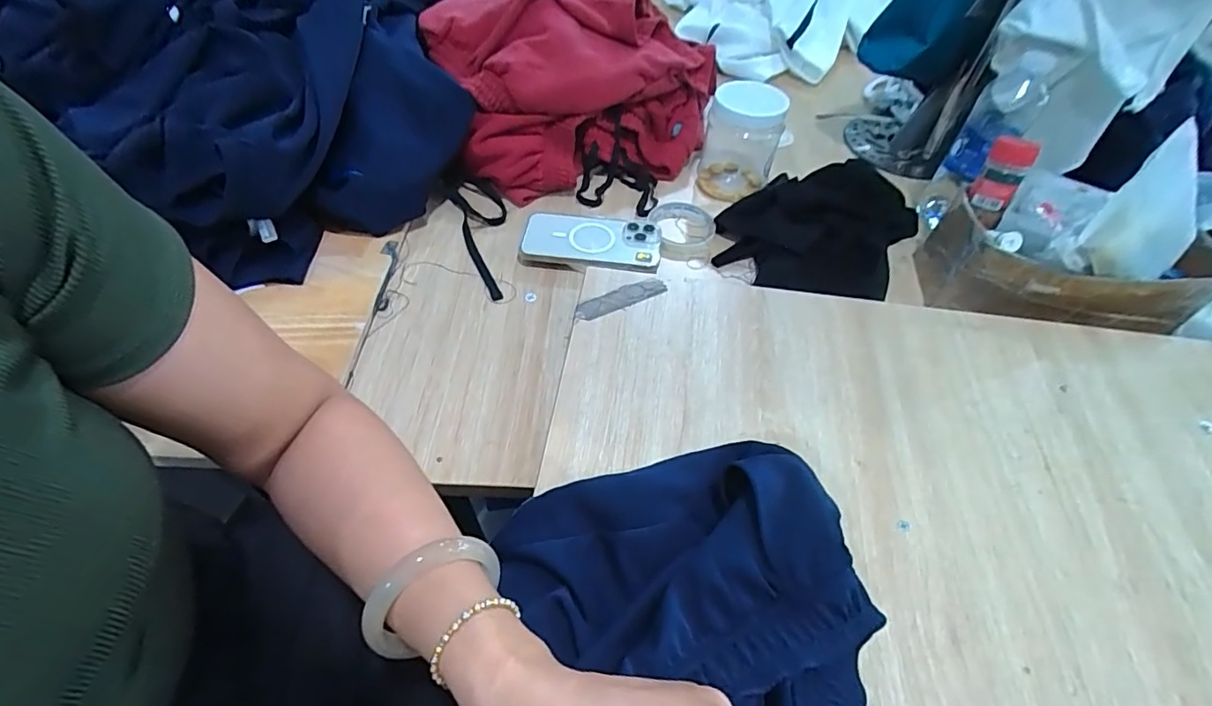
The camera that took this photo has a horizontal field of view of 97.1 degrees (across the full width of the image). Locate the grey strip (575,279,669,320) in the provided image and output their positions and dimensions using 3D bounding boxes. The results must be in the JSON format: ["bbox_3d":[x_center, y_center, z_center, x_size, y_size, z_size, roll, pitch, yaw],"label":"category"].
[{"bbox_3d":[0.016,-0.055,0.545,0.100,0.005,0.023,-23,66,-20],"label":"grey strip"}]

